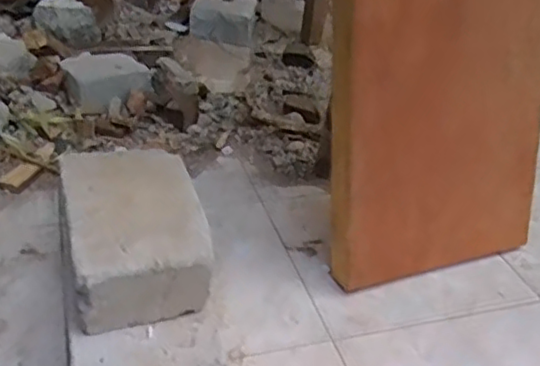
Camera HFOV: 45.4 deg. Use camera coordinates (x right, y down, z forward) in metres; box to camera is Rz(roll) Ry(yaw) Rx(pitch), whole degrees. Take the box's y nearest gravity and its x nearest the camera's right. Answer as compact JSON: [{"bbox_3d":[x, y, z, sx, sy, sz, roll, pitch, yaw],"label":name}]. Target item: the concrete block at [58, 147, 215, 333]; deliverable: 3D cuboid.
[{"bbox_3d":[-0.206,0.064,0.995,0.194,0.095,0.320,-7,35,-18],"label":"concrete block"}]

